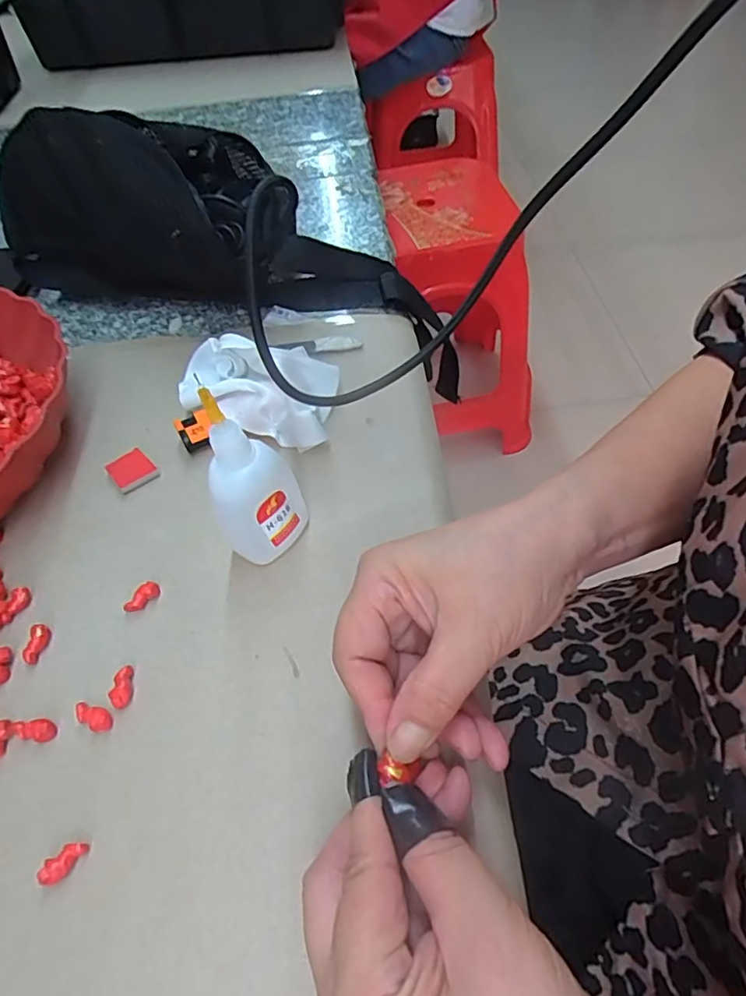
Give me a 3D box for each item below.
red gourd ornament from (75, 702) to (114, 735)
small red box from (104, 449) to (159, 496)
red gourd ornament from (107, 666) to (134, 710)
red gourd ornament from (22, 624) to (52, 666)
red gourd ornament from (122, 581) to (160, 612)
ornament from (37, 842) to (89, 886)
[{"bbox_3d":[-0.124,0.097,0.259,0.018,0.004,0.010,20,57,17],"label":"red gourd ornament"},{"bbox_3d":[-0.144,-0.016,0.348,0.024,0.006,0.026,-35,58,-20],"label":"small red box"},{"bbox_3d":[-0.115,0.086,0.267,0.009,0.005,0.019,-3,53,1],"label":"red gourd ornament"},{"bbox_3d":[-0.163,0.070,0.282,0.008,0.006,0.019,7,67,9],"label":"red gourd ornament"},{"bbox_3d":[-0.117,0.050,0.294,0.009,0.008,0.019,36,63,26],"label":"red gourd ornament"},{"bbox_3d":[-0.120,0.140,0.225,0.009,0.006,0.018,36,63,26],"label":"ornament"}]

